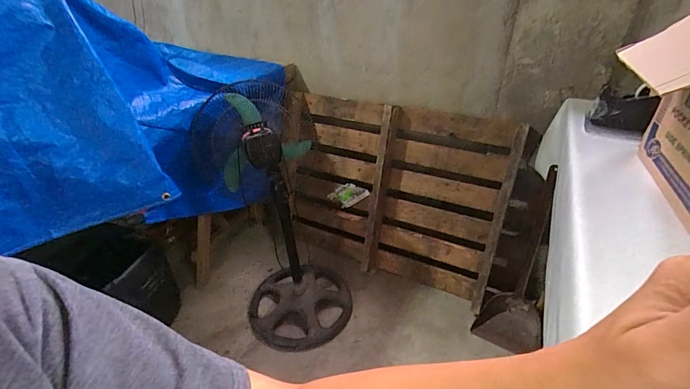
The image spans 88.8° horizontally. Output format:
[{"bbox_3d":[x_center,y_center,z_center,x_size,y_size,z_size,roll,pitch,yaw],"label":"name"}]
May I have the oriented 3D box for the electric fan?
[{"bbox_3d":[-0.243,0.073,1.297,0.408,0.876,0.368,27,41,37],"label":"electric fan"}]

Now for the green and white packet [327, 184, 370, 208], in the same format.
[{"bbox_3d":[0.013,0.002,1.628,0.195,0.101,0.009,-31,1,30],"label":"green and white packet"}]

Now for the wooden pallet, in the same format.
[{"bbox_3d":[0.160,-0.024,1.473,1.050,0.723,0.117,18,20,21],"label":"wooden pallet"}]

